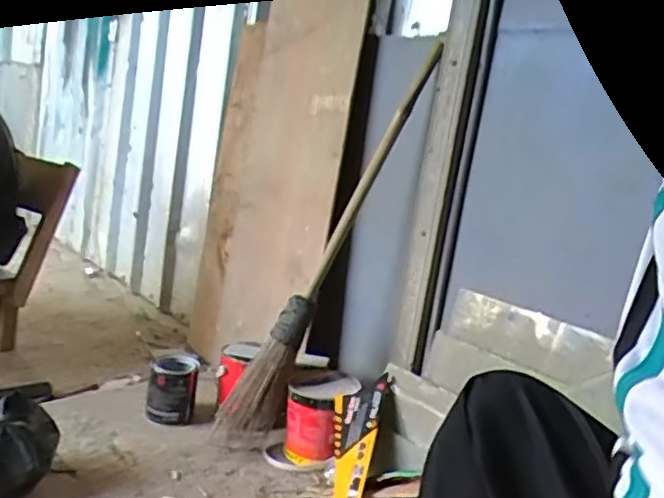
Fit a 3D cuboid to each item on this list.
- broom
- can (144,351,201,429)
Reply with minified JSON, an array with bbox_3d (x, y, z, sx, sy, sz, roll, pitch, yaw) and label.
[{"bbox_3d":[0.017,-0.017,1.367,0.108,0.961,0.082,32,-6,-36],"label":"broom"},{"bbox_3d":[-0.363,0.319,1.450,0.106,0.138,0.100,5,10,-12],"label":"can"}]

